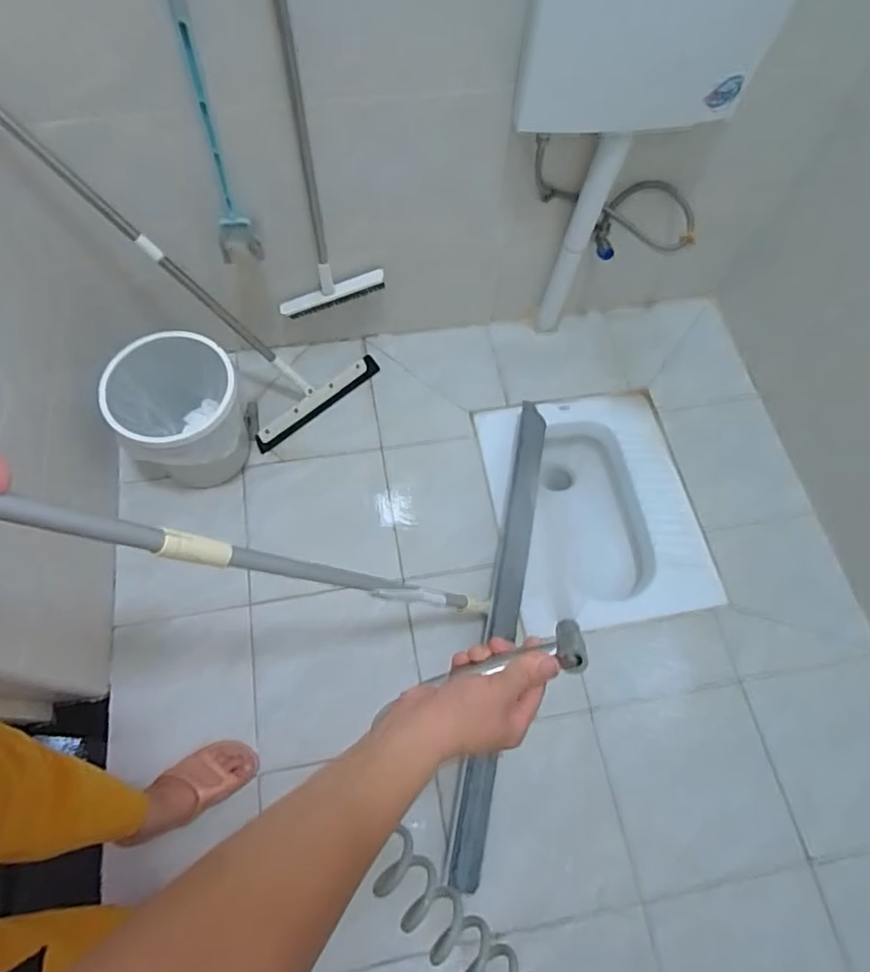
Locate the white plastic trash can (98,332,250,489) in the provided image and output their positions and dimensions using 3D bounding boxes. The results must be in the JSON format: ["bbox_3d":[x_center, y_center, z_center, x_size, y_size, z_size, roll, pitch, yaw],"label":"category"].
[{"bbox_3d":[-0.475,-0.125,1.116,0.217,0.248,0.255,-21,68,-12],"label":"white plastic trash can"}]

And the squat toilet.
[{"bbox_3d":[0.330,0.054,1.246,0.393,0.134,0.497,-10,66,-7],"label":"squat toilet"}]

